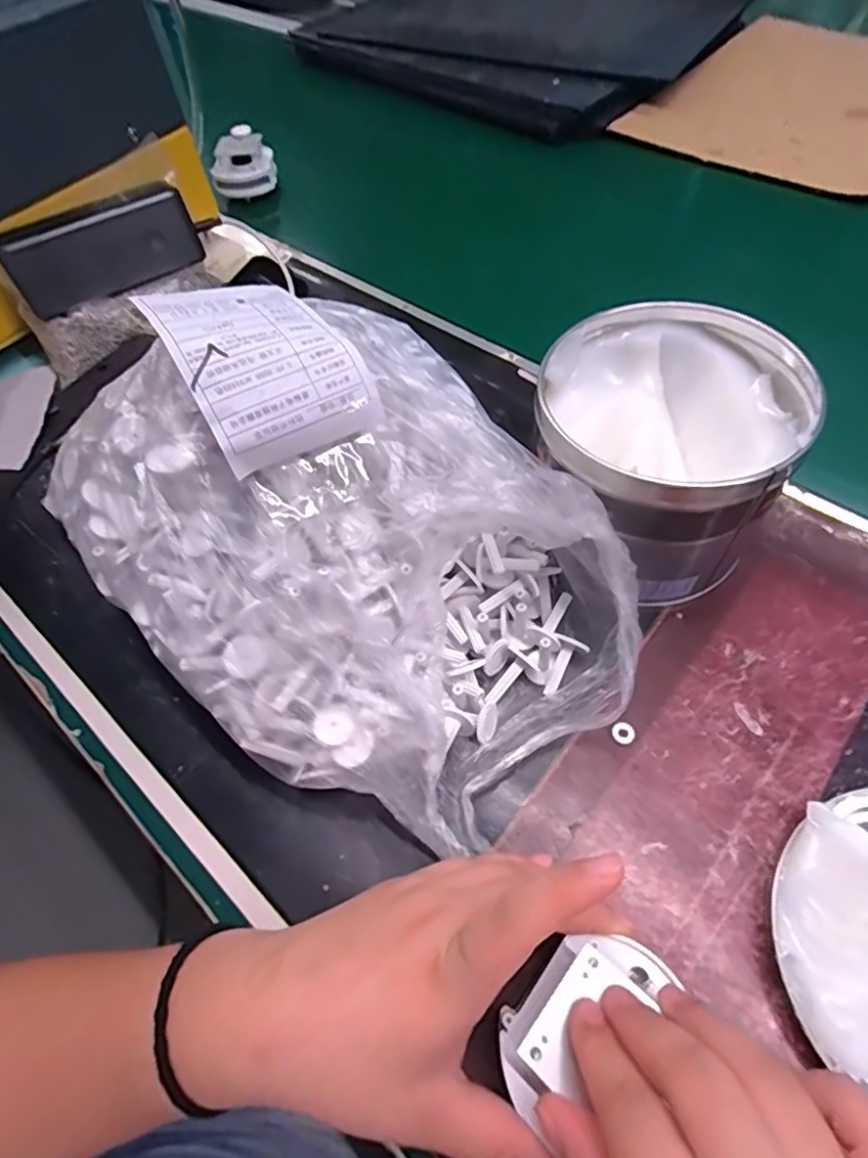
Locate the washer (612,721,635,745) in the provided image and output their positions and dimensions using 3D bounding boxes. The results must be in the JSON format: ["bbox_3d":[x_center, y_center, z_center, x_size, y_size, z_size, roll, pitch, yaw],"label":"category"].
[{"bbox_3d":[0.094,0.076,0.288,0.011,0.004,0.011,-2,60,3],"label":"washer"}]

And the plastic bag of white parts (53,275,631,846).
[{"bbox_3d":[-0.043,-0.022,0.280,0.210,0.136,0.269,-37,63,-17],"label":"plastic bag of white parts"}]

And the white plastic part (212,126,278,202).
[{"bbox_3d":[-0.195,-0.420,0.593,0.063,0.047,0.045,-18,59,-7],"label":"white plastic part"}]

